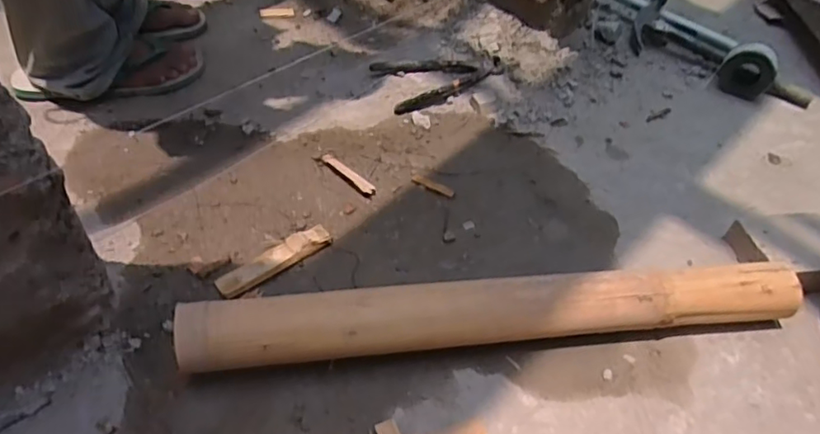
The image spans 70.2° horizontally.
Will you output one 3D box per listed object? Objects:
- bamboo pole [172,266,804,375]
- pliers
[{"bbox_3d":[0.105,0.110,0.625,0.665,0.077,0.066,-3,48,-9],"label":"bamboo pole"},{"bbox_3d":[0.054,-0.232,0.954,0.206,0.018,0.123,-14,51,-19],"label":"pliers"}]

